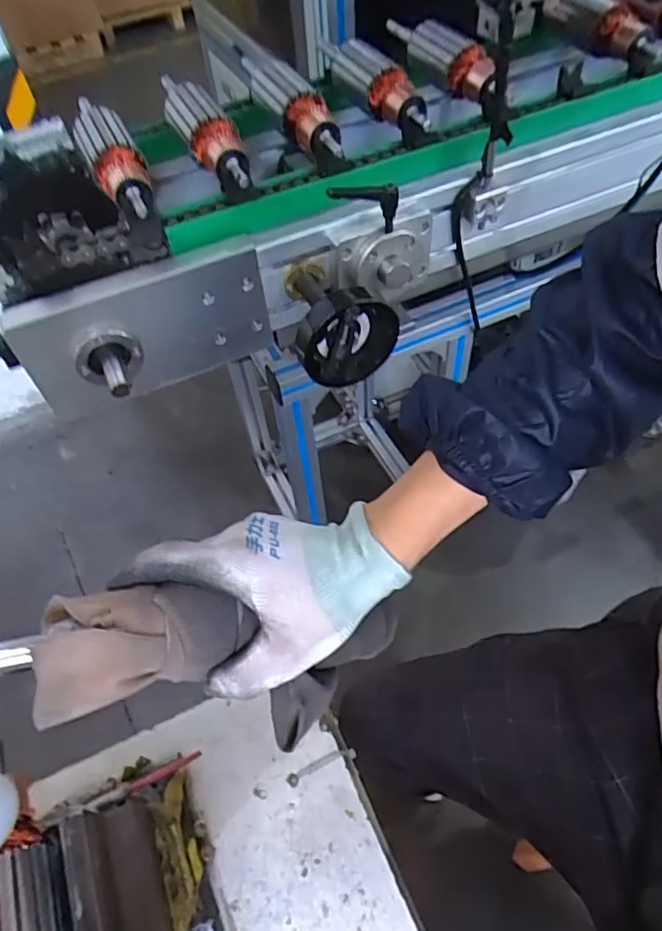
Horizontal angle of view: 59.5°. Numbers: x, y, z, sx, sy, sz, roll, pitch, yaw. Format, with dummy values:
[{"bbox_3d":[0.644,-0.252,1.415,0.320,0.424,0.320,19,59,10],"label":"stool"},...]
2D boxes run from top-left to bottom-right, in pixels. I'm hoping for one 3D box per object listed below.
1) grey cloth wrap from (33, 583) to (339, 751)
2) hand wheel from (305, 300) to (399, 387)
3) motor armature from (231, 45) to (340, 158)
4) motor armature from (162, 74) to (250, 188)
[{"bbox_3d":[-0.105,0.098,0.323,0.111,0.050,0.060,-12,56,-3],"label":"grey cloth wrap"},{"bbox_3d":[0.018,-0.109,0.522,0.082,0.090,0.028,-24,58,-11],"label":"hand wheel"},{"bbox_3d":[-0.035,-0.351,0.565,0.045,0.040,0.160,-23,57,-10],"label":"motor armature"},{"bbox_3d":[-0.115,-0.313,0.540,0.042,0.037,0.158,-24,58,-11],"label":"motor armature"}]

